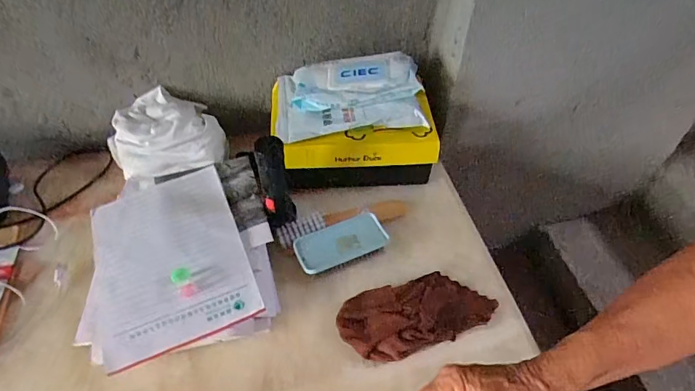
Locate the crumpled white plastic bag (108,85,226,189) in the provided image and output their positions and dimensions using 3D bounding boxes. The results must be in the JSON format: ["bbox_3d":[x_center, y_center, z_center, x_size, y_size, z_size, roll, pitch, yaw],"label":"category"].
[{"bbox_3d":[-0.296,-0.092,0.728,0.179,0.075,0.162,-22,53,-19],"label":"crumpled white plastic bag"}]

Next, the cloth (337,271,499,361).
[{"bbox_3d":[0.092,0.148,0.574,0.200,0.023,0.093,-15,52,-14],"label":"cloth"}]

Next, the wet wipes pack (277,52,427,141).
[{"bbox_3d":[-0.003,-0.170,0.701,0.231,0.065,0.145,-4,48,-6],"label":"wet wipes pack"}]

